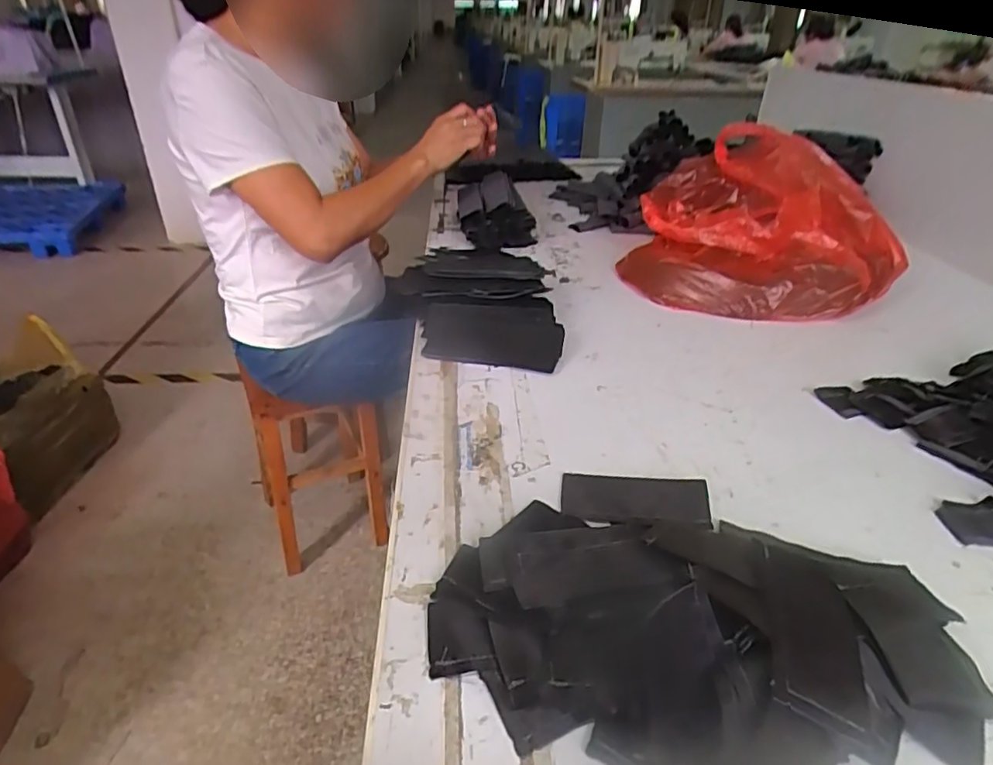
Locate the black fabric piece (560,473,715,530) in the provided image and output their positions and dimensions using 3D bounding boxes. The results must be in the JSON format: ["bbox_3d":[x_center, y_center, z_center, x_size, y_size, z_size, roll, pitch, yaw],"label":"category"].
[{"bbox_3d":[0.112,0.093,0.481,0.115,0.008,0.057,4,31,5],"label":"black fabric piece"}]

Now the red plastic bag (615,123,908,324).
[{"bbox_3d":[0.384,-0.240,0.873,0.339,0.183,0.315,12,33,18],"label":"red plastic bag"}]

